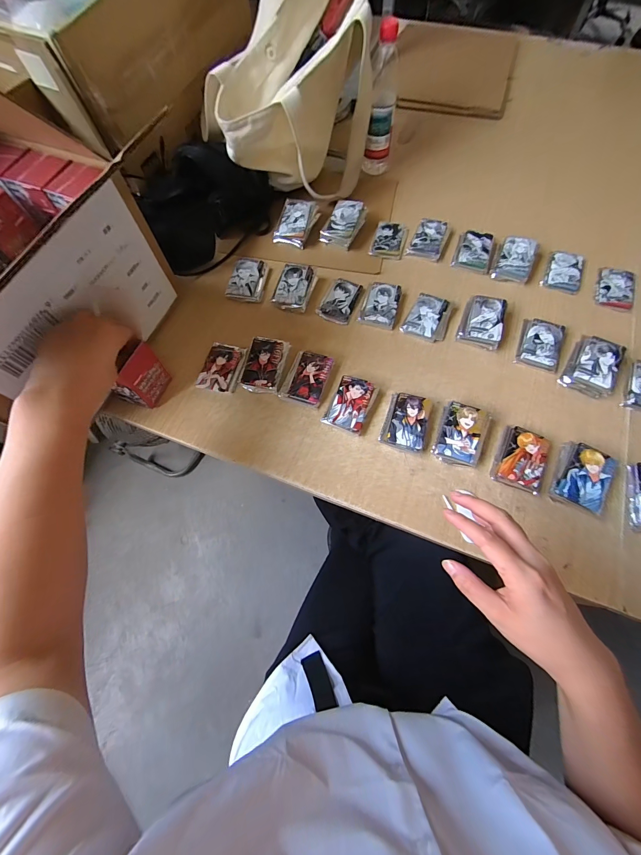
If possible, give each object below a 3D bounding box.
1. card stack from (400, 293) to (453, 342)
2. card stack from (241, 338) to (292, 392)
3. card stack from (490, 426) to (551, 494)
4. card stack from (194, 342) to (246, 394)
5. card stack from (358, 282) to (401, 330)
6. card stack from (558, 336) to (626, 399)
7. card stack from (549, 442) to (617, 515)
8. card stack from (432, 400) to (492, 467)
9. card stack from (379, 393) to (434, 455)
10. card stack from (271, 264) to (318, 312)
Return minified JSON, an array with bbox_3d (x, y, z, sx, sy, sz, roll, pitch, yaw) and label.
[{"bbox_3d":[0.191,-0.194,0.571,0.071,0.019,0.087,22,72,7],"label":"card stack"},{"bbox_3d":[-0.092,-0.103,0.539,0.062,0.031,0.088,14,71,4],"label":"card stack"},{"bbox_3d":[0.296,0.046,0.478,0.064,0.025,0.091,24,72,7],"label":"card stack"},{"bbox_3d":[-0.167,-0.102,0.550,0.064,0.016,0.089,9,71,2],"label":"card stack"},{"bbox_3d":[0.109,-0.222,0.584,0.062,0.021,0.087,17,72,5],"label":"card stack"},{"bbox_3d":[0.443,-0.099,0.524,0.066,0.030,0.092,31,73,9],"label":"card stack"},{"bbox_3d":[0.377,0.072,0.463,0.068,0.033,0.091,26,72,9],"label":"card stack"},{"bbox_3d":[0.213,0.011,0.489,0.069,0.032,0.093,20,71,7],"label":"card stack"},{"bbox_3d":[0.134,-0.008,0.503,0.065,0.027,0.087,18,72,5],"label":"card stack"},{"bbox_3d":[-0.048,-0.259,0.596,0.064,0.028,0.087,14,71,4],"label":"card stack"}]

